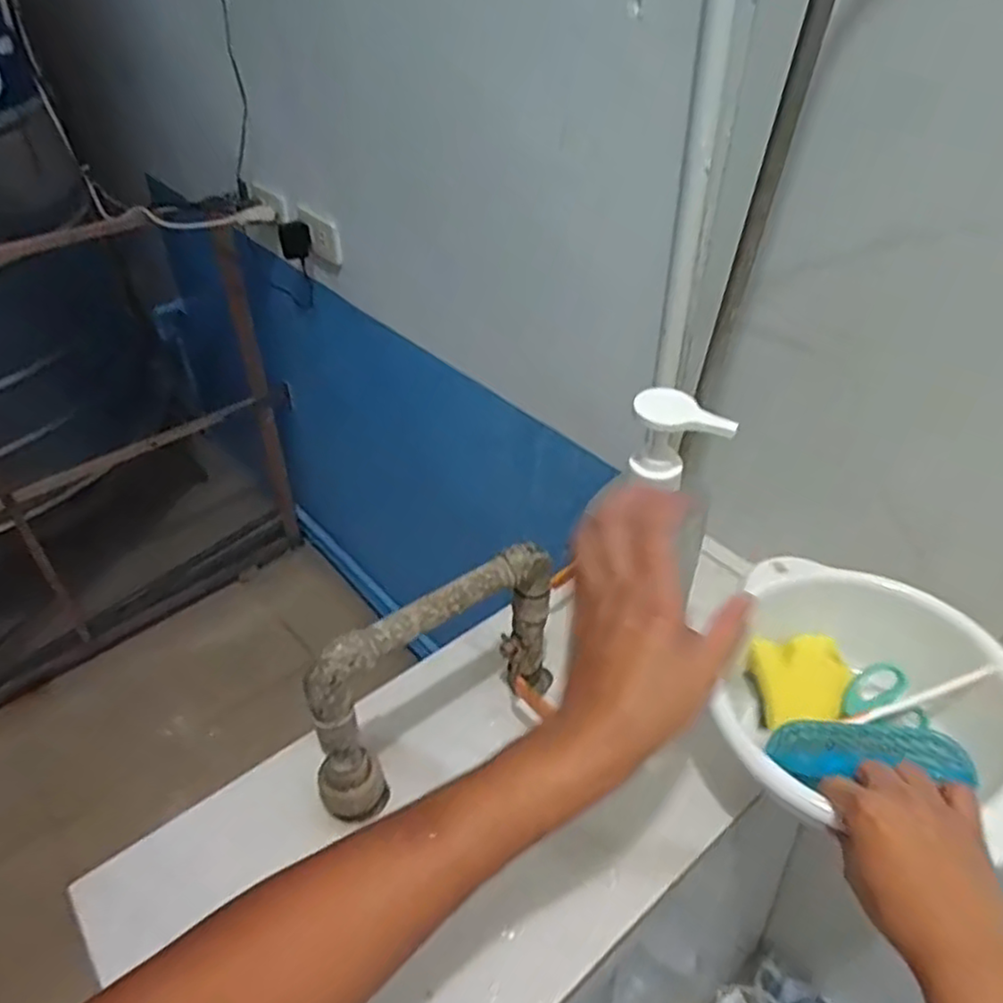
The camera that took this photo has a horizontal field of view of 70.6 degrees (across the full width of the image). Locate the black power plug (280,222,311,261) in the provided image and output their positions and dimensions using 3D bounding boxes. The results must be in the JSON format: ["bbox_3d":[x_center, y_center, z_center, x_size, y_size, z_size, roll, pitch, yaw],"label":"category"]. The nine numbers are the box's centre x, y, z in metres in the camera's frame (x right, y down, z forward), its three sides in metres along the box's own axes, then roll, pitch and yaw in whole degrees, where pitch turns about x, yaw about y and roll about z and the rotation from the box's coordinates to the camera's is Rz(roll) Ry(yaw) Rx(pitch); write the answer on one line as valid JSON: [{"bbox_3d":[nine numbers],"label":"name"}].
[{"bbox_3d":[-0.345,-0.438,1.189,0.048,0.065,0.024,-11,42,-12],"label":"black power plug"}]

